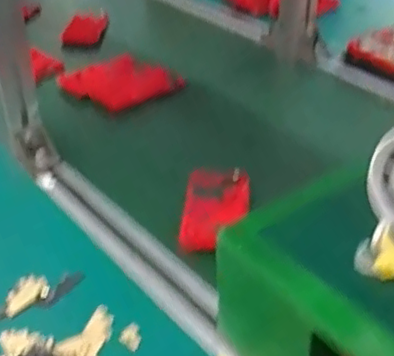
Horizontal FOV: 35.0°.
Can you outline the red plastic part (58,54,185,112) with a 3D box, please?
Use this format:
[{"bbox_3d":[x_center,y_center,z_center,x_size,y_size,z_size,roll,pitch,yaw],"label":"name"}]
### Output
[{"bbox_3d":[-0.107,-0.129,0.856,0.141,0.025,0.104,27,53,39],"label":"red plastic part"}]

